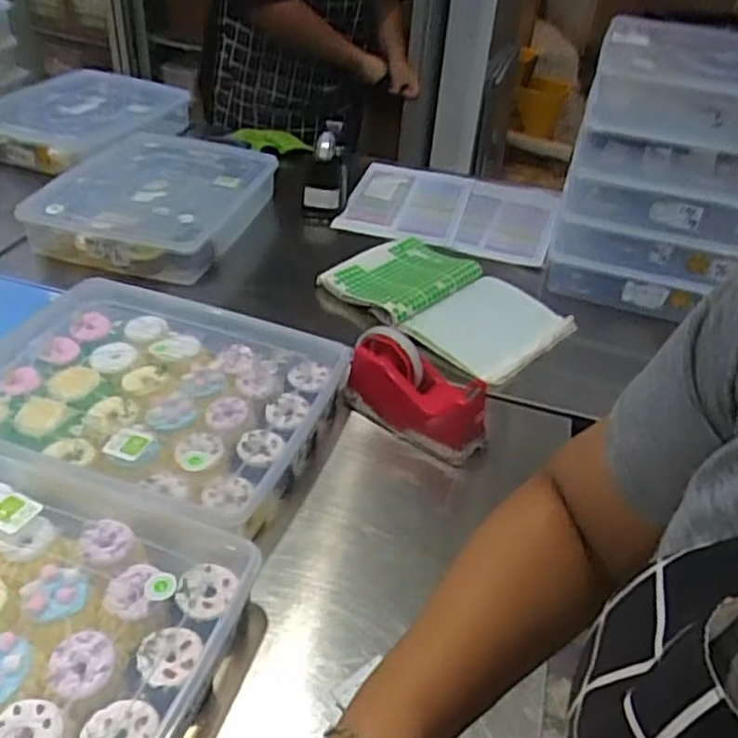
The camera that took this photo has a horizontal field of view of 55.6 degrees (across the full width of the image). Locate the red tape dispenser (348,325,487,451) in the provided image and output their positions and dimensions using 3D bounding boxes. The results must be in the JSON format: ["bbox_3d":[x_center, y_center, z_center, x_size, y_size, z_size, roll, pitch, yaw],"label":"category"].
[{"bbox_3d":[0.055,0.028,0.785,0.162,0.110,0.051,25,42,25],"label":"red tape dispenser"}]

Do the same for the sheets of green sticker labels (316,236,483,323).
[{"bbox_3d":[0.056,-0.147,1.057,0.157,0.020,0.228,29,41,29],"label":"sheets of green sticker labels"}]

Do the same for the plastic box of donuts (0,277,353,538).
[{"bbox_3d":[-0.243,0.034,0.771,0.383,0.085,0.307,14,38,12],"label":"plastic box of donuts"}]

